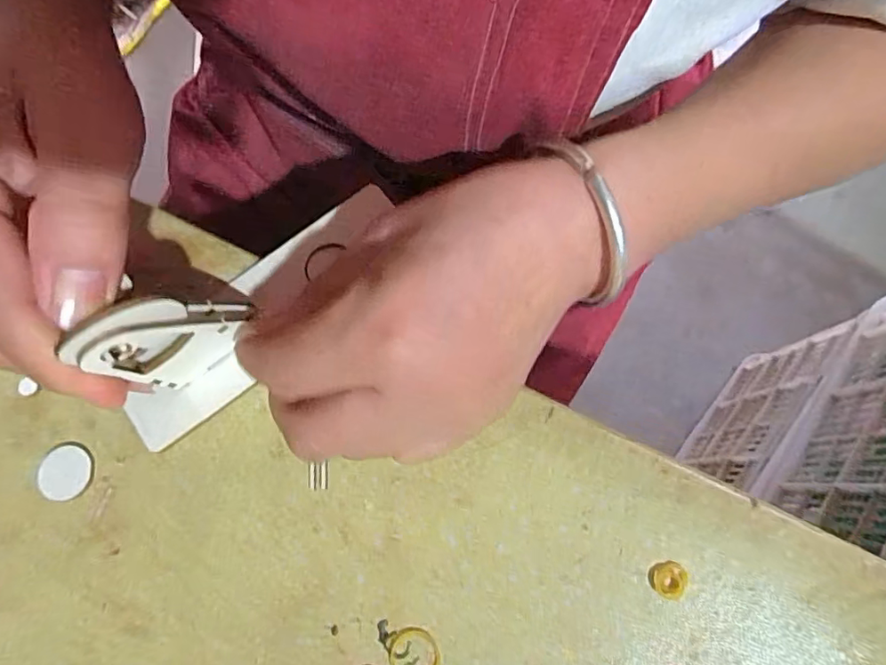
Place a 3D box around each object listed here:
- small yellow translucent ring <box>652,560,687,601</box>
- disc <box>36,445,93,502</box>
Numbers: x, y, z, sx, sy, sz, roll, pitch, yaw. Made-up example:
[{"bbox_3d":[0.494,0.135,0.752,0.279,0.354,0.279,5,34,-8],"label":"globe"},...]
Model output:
[{"bbox_3d":[0.088,0.095,0.205,0.012,0.004,0.013,0,76,1],"label":"small yellow translucent ring"},{"bbox_3d":[-0.159,0.059,0.224,0.022,0.004,0.022,0,76,1],"label":"disc"}]

